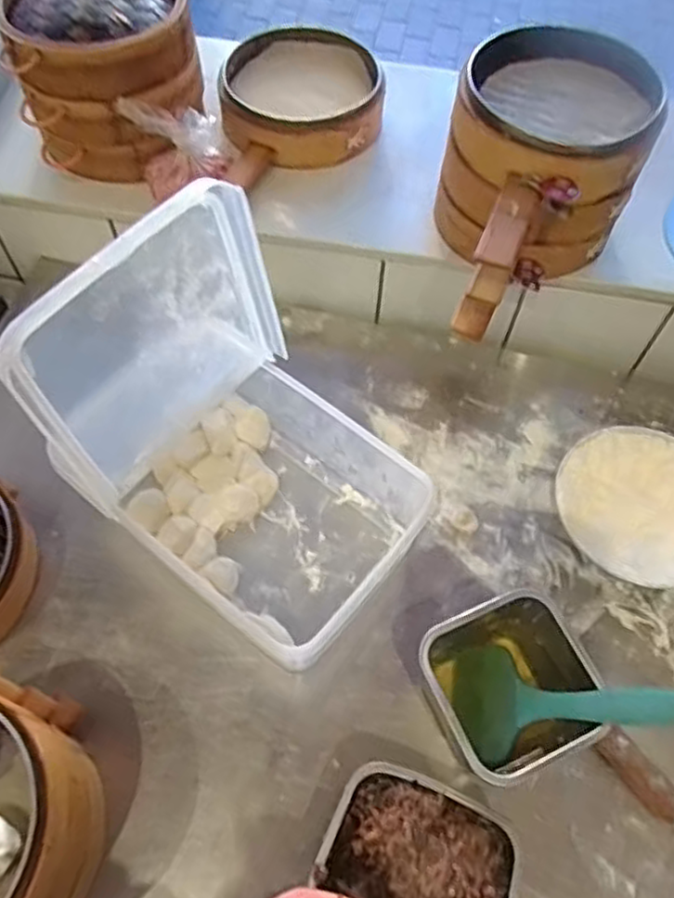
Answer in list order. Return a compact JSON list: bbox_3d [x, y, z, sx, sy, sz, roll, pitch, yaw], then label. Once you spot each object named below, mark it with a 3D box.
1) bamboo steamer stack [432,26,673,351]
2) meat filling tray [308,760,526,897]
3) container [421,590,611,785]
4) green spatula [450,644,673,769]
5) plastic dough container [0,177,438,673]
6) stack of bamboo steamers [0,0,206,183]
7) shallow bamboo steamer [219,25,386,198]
[{"bbox_3d":[0.180,-0.243,0.651,0.176,0.134,0.268,15,61,7],"label":"bamboo steamer stack"},{"bbox_3d":[0.043,0.333,0.486,0.131,0.077,0.181,20,62,10],"label":"meat filling tray"},{"bbox_3d":[0.132,0.194,0.553,0.114,0.099,0.122,-22,63,-13],"label":"container"},{"bbox_3d":[0.169,0.196,0.518,0.023,0.194,0.086,40,56,-31],"label":"green spatula"},{"bbox_3d":[-0.078,-0.006,0.538,0.280,0.309,0.196,36,66,18],"label":"plastic dough container"},{"bbox_3d":[-0.237,-0.400,0.728,0.175,0.137,0.185,-5,61,-4],"label":"stack of bamboo steamers"},{"bbox_3d":[-0.040,-0.394,0.785,0.181,0.045,0.192,-5,61,-4],"label":"shallow bamboo steamer"}]

